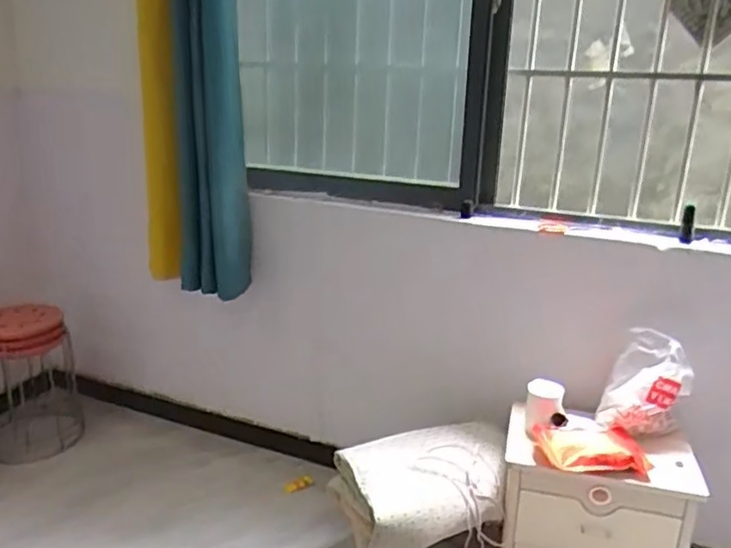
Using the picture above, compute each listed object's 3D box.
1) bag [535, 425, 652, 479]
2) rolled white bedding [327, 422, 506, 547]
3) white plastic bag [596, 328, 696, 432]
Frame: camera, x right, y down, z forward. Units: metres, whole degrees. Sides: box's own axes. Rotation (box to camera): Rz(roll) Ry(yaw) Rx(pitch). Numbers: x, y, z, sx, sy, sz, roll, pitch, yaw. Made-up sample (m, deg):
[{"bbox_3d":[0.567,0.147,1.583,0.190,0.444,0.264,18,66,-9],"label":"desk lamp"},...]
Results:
[{"bbox_3d":[0.564,0.442,1.631,0.273,0.066,0.137,4,21,8],"label":"bag"},{"bbox_3d":[0.167,0.541,1.685,0.457,0.142,0.307,-6,21,-18],"label":"rolled white bedding"},{"bbox_3d":[0.683,0.273,1.571,0.181,0.224,0.155,12,23,27],"label":"white plastic bag"}]

